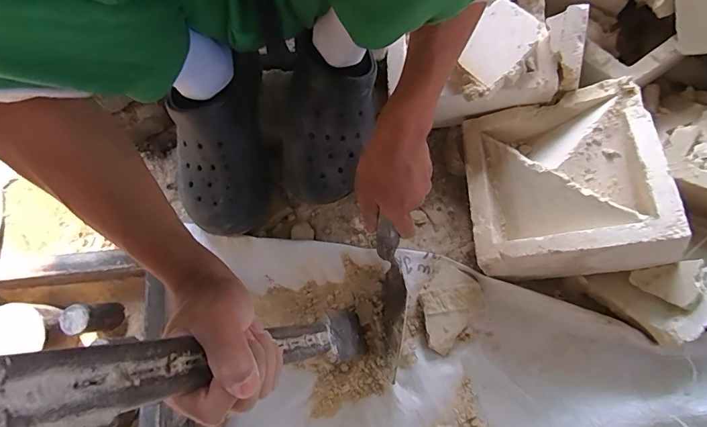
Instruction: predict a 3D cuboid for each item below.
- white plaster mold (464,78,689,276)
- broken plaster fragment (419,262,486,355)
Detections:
[{"bbox_3d":[0.247,-0.036,0.486,0.198,0.073,0.200,-13,64,28],"label":"white plaster mold"},{"bbox_3d":[0.116,0.118,0.504,0.071,0.022,0.097,33,75,12],"label":"broken plaster fragment"}]

